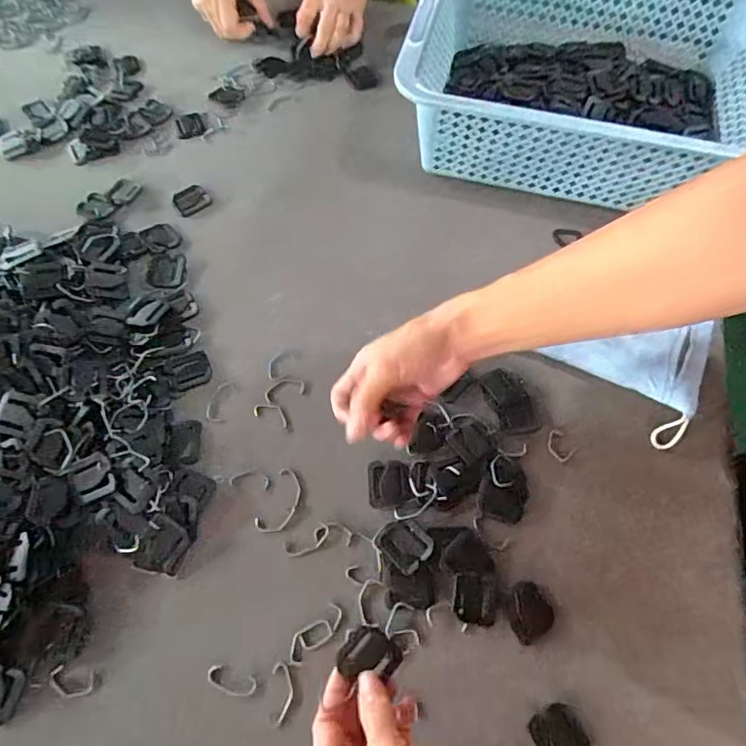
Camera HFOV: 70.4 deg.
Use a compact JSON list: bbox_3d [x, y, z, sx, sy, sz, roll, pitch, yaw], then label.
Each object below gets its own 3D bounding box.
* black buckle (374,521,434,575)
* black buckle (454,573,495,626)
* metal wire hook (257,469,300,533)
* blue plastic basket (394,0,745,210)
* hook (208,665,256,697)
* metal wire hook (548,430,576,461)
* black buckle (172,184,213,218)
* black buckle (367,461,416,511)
[{"bbox_3d":[0.025,0.135,0.419,0.040,0.004,0.034,41,70,17],"label":"black buckle"},{"bbox_3d":[0.077,0.171,0.402,0.030,0.004,0.034,4,64,1],"label":"black buckle"},{"bbox_3d":[-0.075,0.105,0.433,0.026,0.004,0.055,22,65,9],"label":"metal wire hook"},{"bbox_3d":[0.240,-0.331,0.598,0.393,0.109,0.292,11,64,4],"label":"blue plastic basket"},{"bbox_3d":[-0.100,0.218,0.373,0.035,0.004,0.015,16,64,7],"label":"hook"},{"bbox_3d":[0.164,0.064,0.464,0.021,0.004,0.027,-27,67,-14],"label":"metal wire hook"},{"bbox_3d":[-0.198,-0.190,0.576,0.037,0.008,0.035,-28,67,-14],"label":"black buckle"},{"bbox_3d":[0.014,0.093,0.442,0.036,0.004,0.040,-6,64,-4],"label":"black buckle"}]

